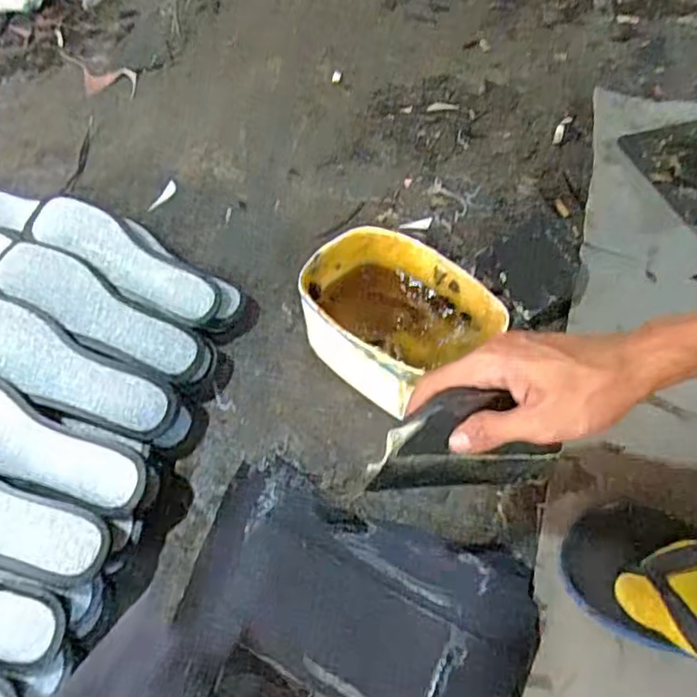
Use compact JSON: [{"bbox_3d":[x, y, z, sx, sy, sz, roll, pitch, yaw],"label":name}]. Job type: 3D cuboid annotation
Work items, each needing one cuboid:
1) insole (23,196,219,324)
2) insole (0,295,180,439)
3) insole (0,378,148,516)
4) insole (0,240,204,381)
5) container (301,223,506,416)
[{"bbox_3d":[-0.250,-0.099,0.694,0.233,0.025,0.070,31,65,4],"label":"insole"},{"bbox_3d":[-0.282,0.017,0.609,0.239,0.012,0.075,26,63,1],"label":"insole"},{"bbox_3d":[-0.292,0.080,0.568,0.230,0.019,0.066,26,63,2],"label":"insole"},{"bbox_3d":[-0.260,-0.041,0.655,0.232,0.024,0.076,29,64,5],"label":"insole"},{"bbox_3d":[0.052,-0.017,0.628,0.124,0.121,0.191,-40,63,-18],"label":"container"}]

